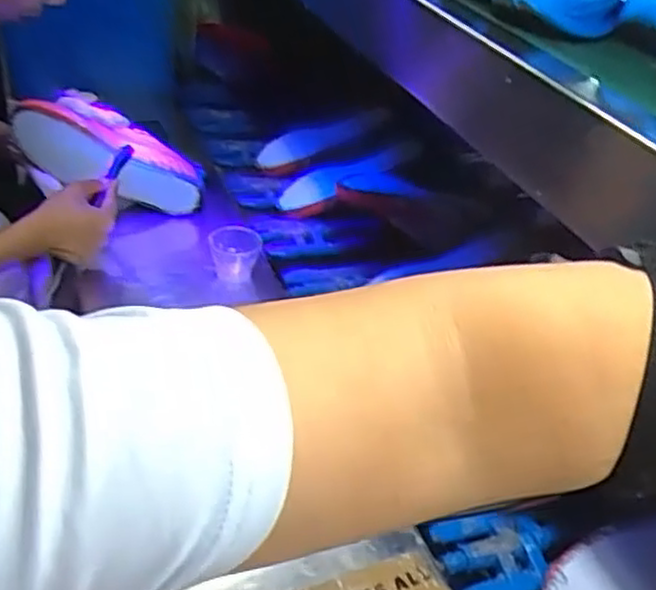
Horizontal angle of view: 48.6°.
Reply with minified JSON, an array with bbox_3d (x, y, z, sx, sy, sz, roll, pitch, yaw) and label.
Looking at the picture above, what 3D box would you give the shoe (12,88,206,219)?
[{"bbox_3d":[-0.275,-0.176,0.933,0.239,0.085,0.104,22,31,-28],"label":"shoe"}]

